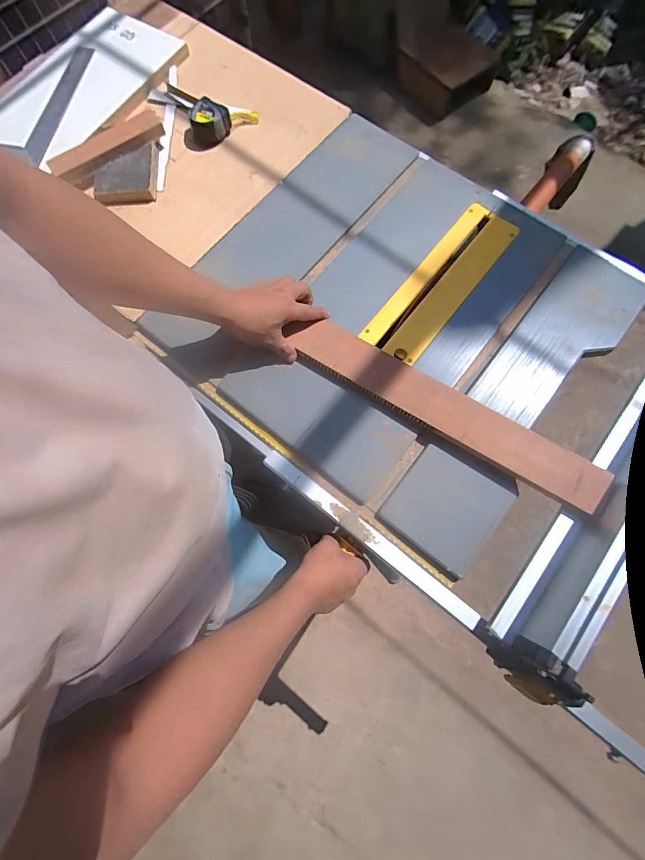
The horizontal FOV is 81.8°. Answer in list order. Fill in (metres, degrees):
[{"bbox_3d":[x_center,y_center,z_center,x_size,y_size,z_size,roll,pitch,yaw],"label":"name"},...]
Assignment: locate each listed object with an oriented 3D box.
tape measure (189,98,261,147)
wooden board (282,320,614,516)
[{"bbox_3d":[-0.181,-0.573,0.679,0.124,0.035,0.067,-27,76,-7],"label":"tape measure"},{"bbox_3d":[0.164,-0.033,0.524,0.462,0.025,0.067,30,78,9],"label":"wooden board"}]

